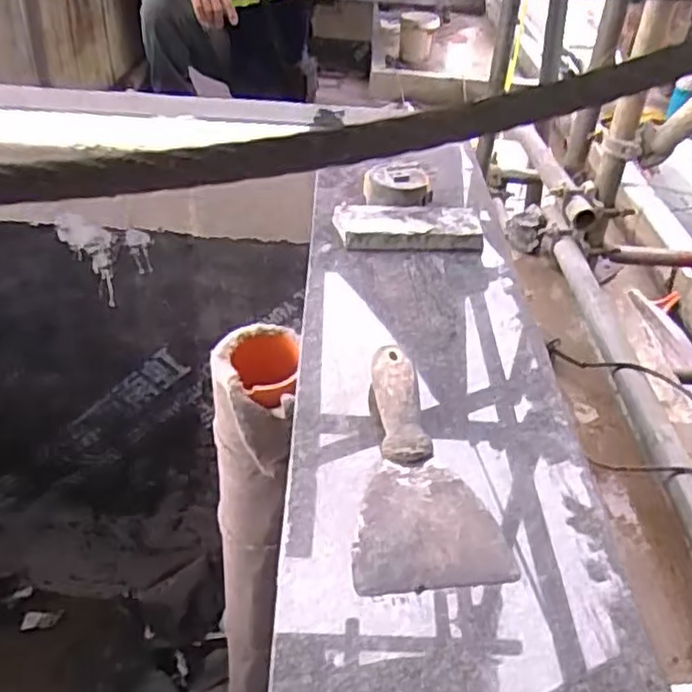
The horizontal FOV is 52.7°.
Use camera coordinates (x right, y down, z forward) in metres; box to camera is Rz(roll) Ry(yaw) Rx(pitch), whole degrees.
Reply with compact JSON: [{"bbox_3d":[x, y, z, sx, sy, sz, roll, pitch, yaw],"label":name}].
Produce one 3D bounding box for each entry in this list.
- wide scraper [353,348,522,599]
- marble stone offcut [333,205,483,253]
[{"bbox_3d":[0.040,0.070,0.455,0.090,0.024,0.181,-2,37,-9],"label":"wide scraper"},{"bbox_3d":[0.064,-0.120,0.711,0.147,0.017,0.067,2,37,-4],"label":"marble stone offcut"}]

